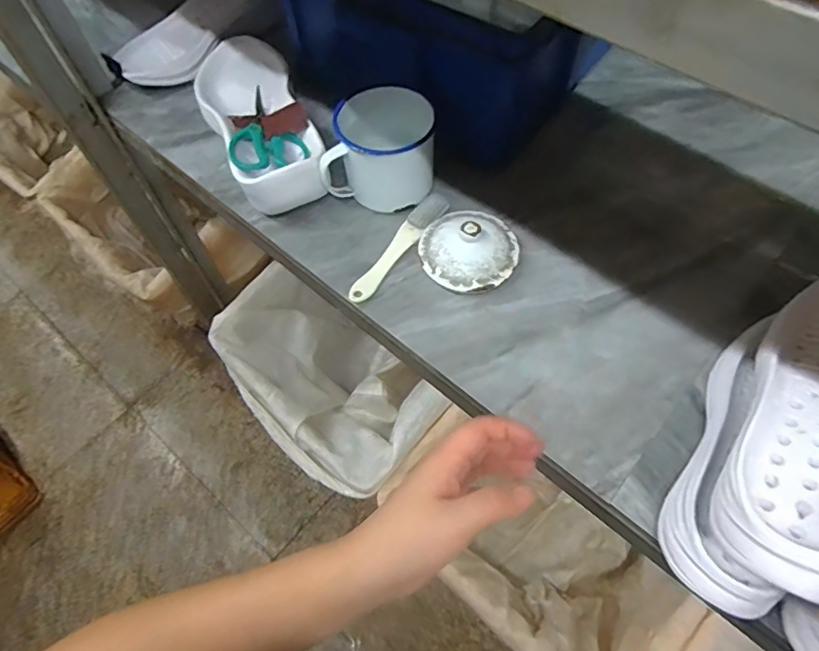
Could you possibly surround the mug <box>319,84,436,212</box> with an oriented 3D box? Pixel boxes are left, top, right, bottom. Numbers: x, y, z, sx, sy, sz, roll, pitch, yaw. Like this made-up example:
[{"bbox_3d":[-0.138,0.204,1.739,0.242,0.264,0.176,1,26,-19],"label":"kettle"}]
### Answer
[{"bbox_3d":[-0.030,-0.188,0.586,0.113,0.092,0.092,5,60,5],"label":"mug"}]

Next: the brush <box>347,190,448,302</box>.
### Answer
[{"bbox_3d":[-0.009,-0.086,0.572,0.027,0.012,0.160,31,65,18],"label":"brush"}]

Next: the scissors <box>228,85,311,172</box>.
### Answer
[{"bbox_3d":[-0.170,-0.217,0.603,0.079,0.023,0.143,-25,62,-12],"label":"scissors"}]

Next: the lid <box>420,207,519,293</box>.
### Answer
[{"bbox_3d":[0.062,-0.085,0.552,0.097,0.049,0.099,-1,60,1],"label":"lid"}]

